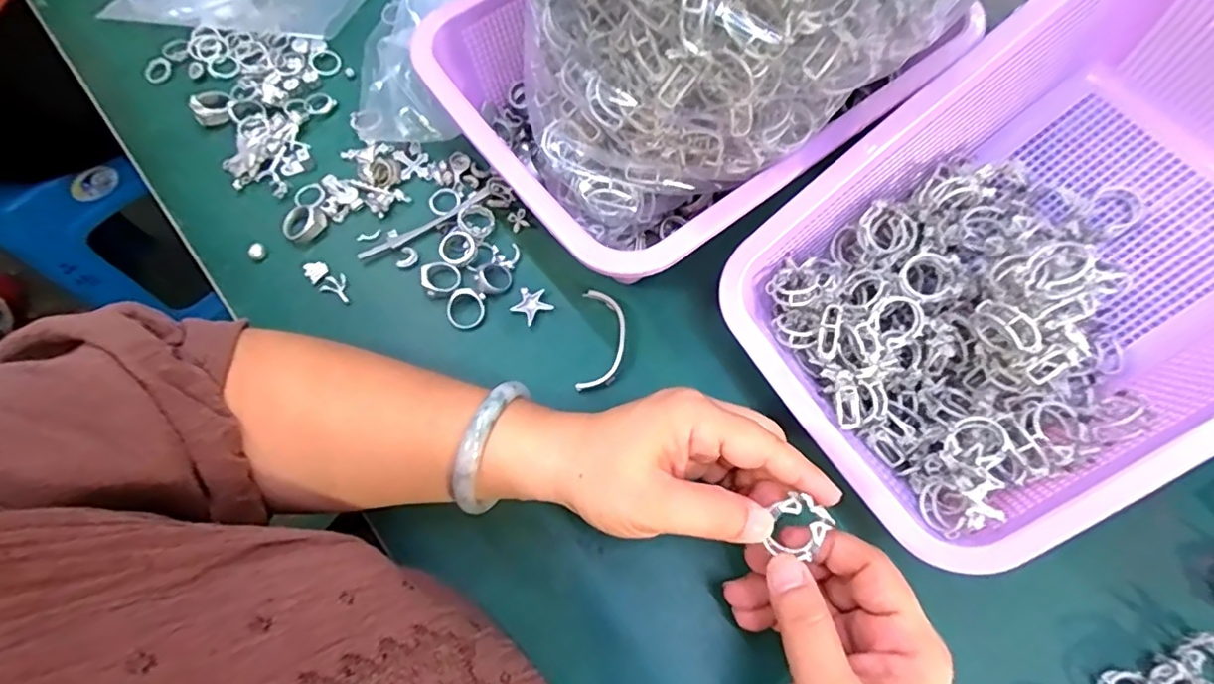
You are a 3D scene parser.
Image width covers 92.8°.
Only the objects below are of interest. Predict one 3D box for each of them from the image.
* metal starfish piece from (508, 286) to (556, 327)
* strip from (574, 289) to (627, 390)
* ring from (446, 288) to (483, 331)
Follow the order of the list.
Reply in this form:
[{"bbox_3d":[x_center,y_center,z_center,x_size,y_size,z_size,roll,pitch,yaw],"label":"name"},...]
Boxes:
[{"bbox_3d":[-0.049,-0.024,0.365,0.023,0.004,0.022,-38,73,-12],"label":"metal starfish piece"},{"bbox_3d":[-0.003,-0.001,0.354,0.027,0.005,0.065,3,69,4],"label":"strip"},{"bbox_3d":[-0.089,-0.020,0.362,0.024,0.005,0.024,0,69,1],"label":"ring"}]

